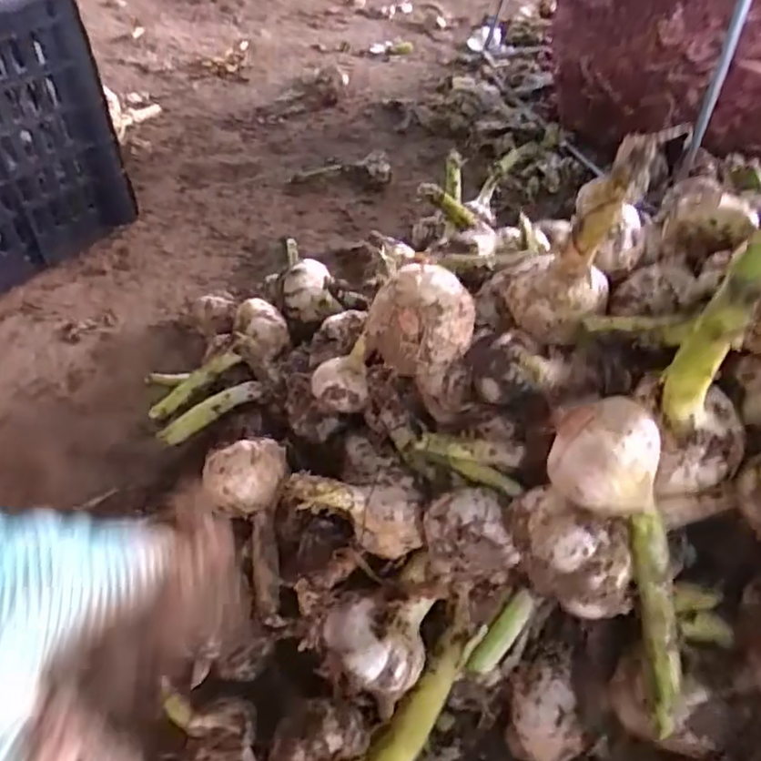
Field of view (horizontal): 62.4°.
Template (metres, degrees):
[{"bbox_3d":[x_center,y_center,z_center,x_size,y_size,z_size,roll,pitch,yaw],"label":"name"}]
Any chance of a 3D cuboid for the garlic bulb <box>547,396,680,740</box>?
[{"bbox_3d":[0.100,0.074,0.249,0.035,0.136,0.032,-24,12,-22],"label":"garlic bulb"}]

